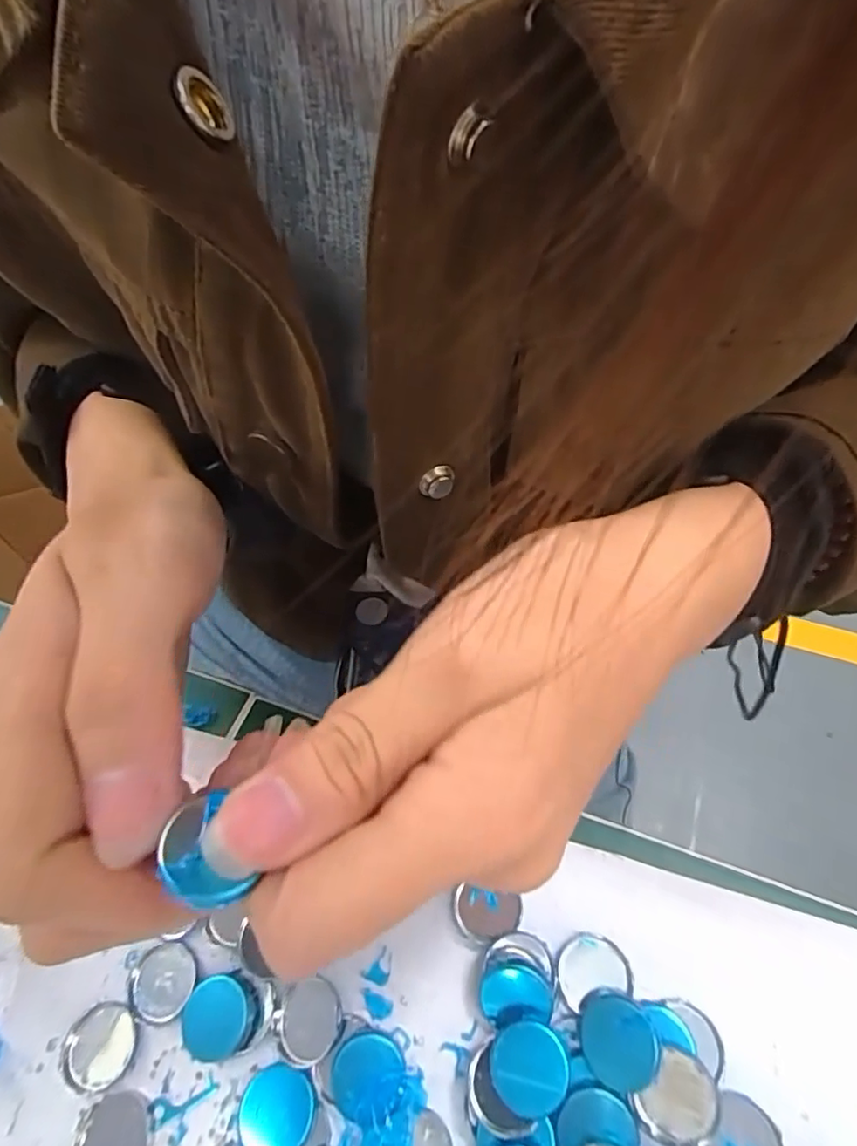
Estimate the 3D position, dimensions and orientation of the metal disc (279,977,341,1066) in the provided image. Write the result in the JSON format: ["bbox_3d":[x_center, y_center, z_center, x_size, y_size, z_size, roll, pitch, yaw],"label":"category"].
[{"bbox_3d":[-0.032,0.119,0.157,0.015,0.006,0.018,3,54,5],"label":"metal disc"}]

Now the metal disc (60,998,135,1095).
[{"bbox_3d":[-0.087,0.125,0.155,0.018,0.004,0.018,-1,54,2],"label":"metal disc"}]

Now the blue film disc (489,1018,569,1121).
[{"bbox_3d":[0.024,0.119,0.142,0.018,0.004,0.018,-3,42,3],"label":"blue film disc"}]

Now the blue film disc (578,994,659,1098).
[{"bbox_3d":[0.046,0.114,0.142,0.018,0.004,0.018,-38,41,7],"label":"blue film disc"}]

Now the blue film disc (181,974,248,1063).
[{"bbox_3d":[-0.057,0.119,0.157,0.017,0.006,0.018,-1,54,2],"label":"blue film disc"}]

